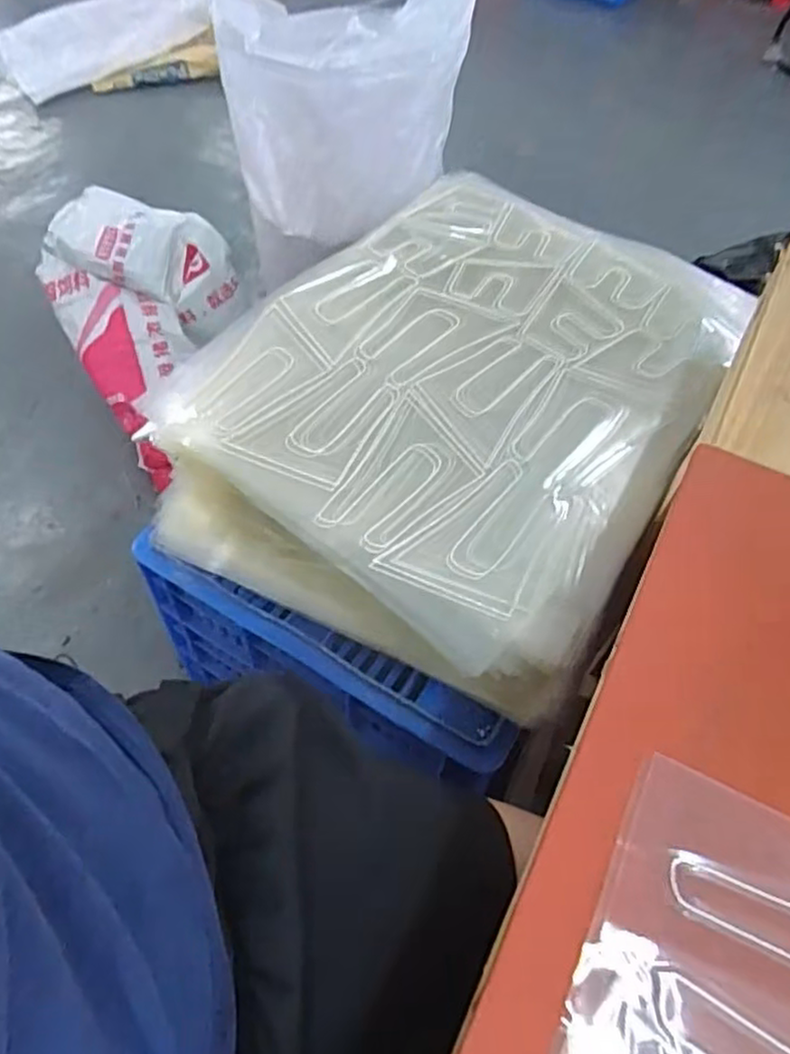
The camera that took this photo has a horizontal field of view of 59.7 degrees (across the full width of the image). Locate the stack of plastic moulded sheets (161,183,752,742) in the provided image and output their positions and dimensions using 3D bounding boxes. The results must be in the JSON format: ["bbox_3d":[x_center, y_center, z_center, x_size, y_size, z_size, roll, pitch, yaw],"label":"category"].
[{"bbox_3d":[0.070,-0.148,0.765,0.463,0.144,0.579,25,57,14],"label":"stack of plastic moulded sheets"}]

